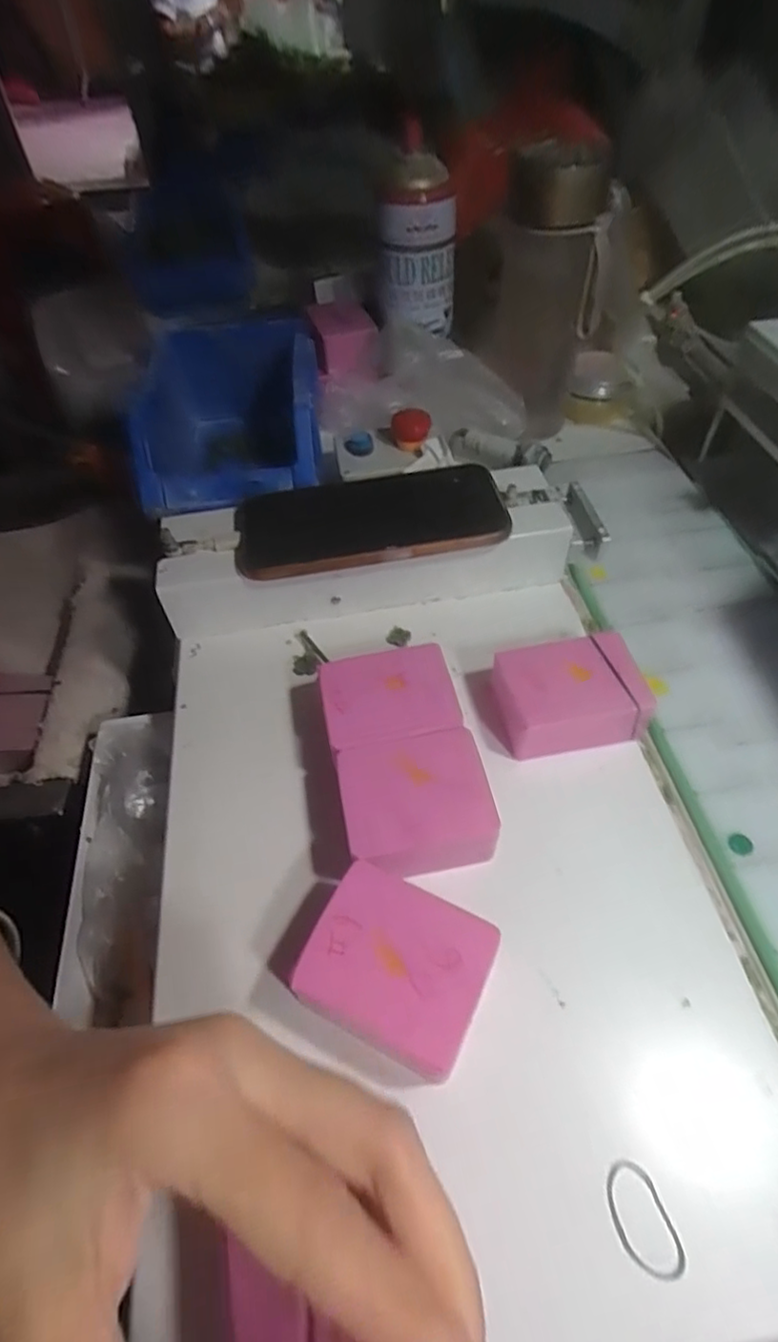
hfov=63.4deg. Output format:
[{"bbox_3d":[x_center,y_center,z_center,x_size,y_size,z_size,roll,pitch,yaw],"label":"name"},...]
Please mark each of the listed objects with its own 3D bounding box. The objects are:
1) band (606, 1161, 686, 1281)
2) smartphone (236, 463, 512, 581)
[{"bbox_3d":[0.089,0.194,0.222,0.019,0.004,0.033,-18,53,-8],"label":"band"},{"bbox_3d":[-0.013,-0.094,0.394,0.162,0.013,0.079,-12,48,-3],"label":"smartphone"}]

